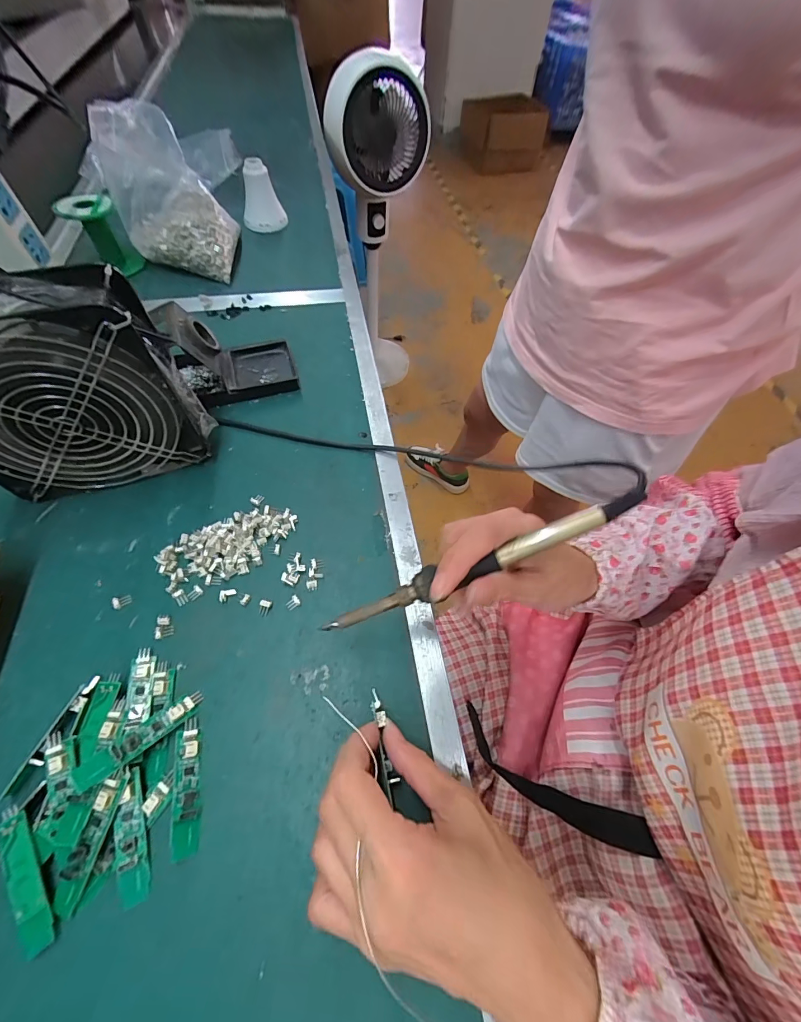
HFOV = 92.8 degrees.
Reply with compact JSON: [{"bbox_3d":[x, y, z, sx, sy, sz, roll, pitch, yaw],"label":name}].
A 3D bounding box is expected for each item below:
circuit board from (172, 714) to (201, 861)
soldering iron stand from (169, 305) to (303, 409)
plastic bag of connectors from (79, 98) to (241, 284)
[{"bbox_3d":[-0.126,0.161,0.225,0.013,0.008,0.068,-9,60,-8],"label":"circuit board"},{"bbox_3d":[-0.171,-0.162,0.382,0.113,0.072,0.072,-12,60,-10],"label":"soldering iron stand"},{"bbox_3d":[-0.290,-0.393,0.474,0.158,0.146,0.102,11,59,4],"label":"plastic bag of connectors"}]

